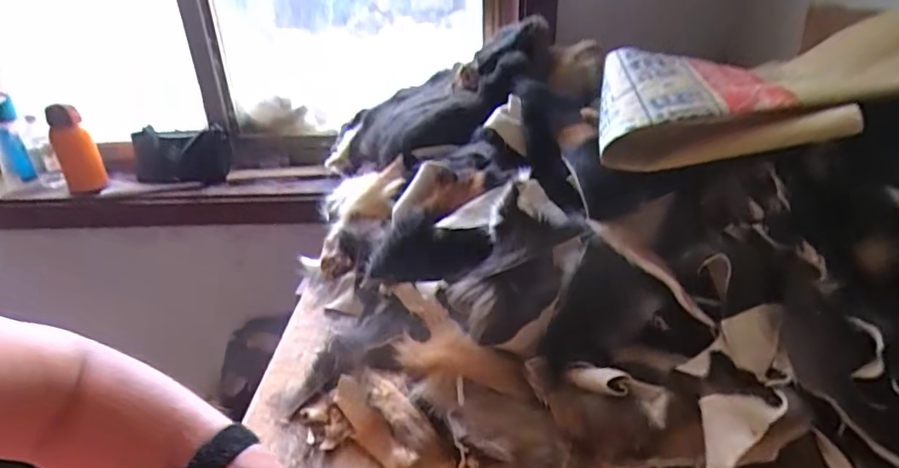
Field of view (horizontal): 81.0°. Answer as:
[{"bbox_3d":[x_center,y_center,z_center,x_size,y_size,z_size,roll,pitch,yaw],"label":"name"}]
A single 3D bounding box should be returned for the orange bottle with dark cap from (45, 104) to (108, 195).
[{"bbox_3d":[-0.816,-0.184,1.150,0.075,0.188,0.094,-22,34,-31],"label":"orange bottle with dark cap"}]

